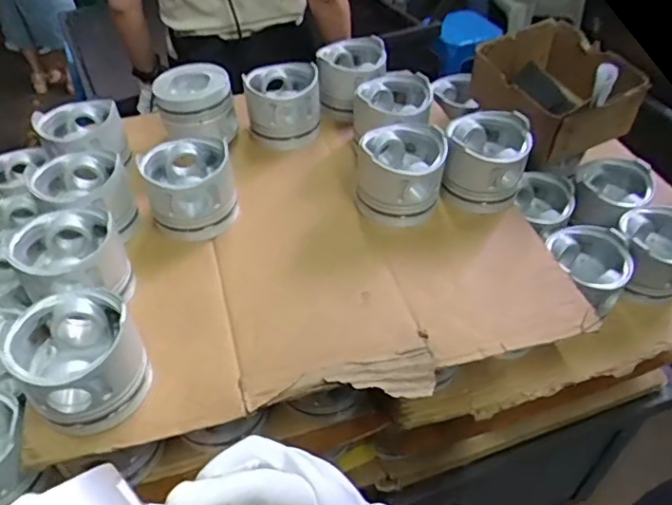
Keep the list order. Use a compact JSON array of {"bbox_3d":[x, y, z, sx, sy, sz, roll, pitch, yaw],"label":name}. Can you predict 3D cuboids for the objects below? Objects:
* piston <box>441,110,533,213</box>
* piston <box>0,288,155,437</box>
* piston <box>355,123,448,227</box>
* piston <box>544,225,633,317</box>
[{"bbox_3d":[0.188,-0.118,0.724,0.098,0.081,0.105,11,47,12],"label":"piston"},{"bbox_3d":[-0.230,0.099,0.519,0.102,0.093,0.097,-1,46,1],"label":"piston"},{"bbox_3d":[0.079,-0.095,0.717,0.104,0.090,0.105,-1,46,1],"label":"piston"},{"bbox_3d":[0.313,0.026,0.724,0.096,0.075,0.104,8,46,10],"label":"piston"}]

